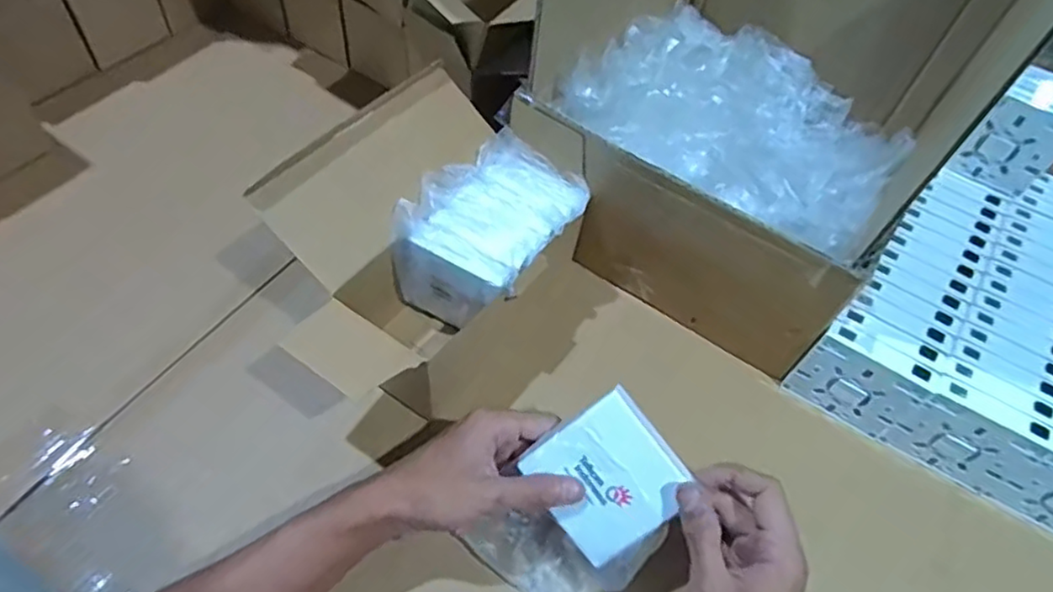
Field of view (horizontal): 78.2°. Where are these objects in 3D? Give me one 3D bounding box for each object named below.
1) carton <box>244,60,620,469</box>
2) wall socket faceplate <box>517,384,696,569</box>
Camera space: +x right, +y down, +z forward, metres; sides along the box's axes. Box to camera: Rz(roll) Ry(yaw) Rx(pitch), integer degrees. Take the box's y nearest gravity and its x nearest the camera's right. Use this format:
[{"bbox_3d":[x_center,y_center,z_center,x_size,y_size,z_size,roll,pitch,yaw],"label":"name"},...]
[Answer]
[{"bbox_3d":[-0.078,-0.032,0.524,0.187,0.140,0.253,31,54,18],"label":"carton"},{"bbox_3d":[0.052,0.118,0.418,0.087,0.007,0.084,-40,83,12],"label":"wall socket faceplate"}]

